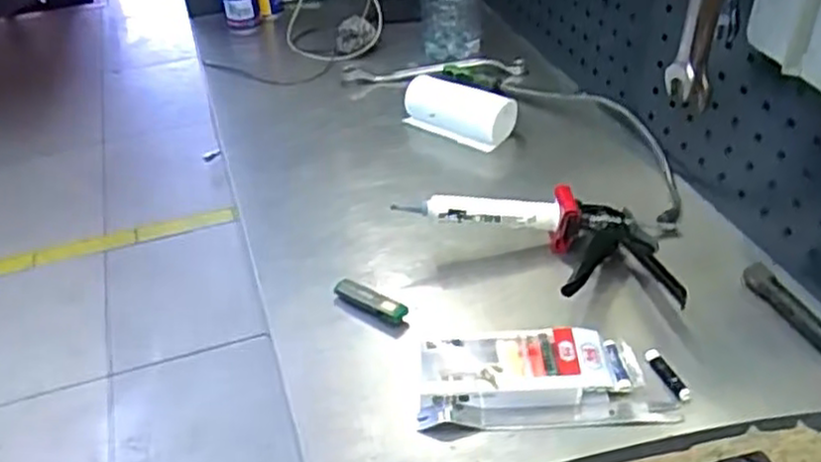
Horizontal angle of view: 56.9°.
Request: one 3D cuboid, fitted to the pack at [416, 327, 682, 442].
[{"bbox_3d":[0.122,0.132,0.698,0.232,0.032,0.095,-4,39,0],"label":"pack"}]

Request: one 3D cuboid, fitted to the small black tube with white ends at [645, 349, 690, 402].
[{"bbox_3d":[0.239,0.132,0.703,0.013,0.010,0.057,-14,40,-12],"label":"small black tube with white ends"}]

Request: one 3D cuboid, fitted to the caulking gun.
[{"bbox_3d":[0.141,0.021,0.807,0.302,0.068,0.166,-4,39,0],"label":"caulking gun"}]

